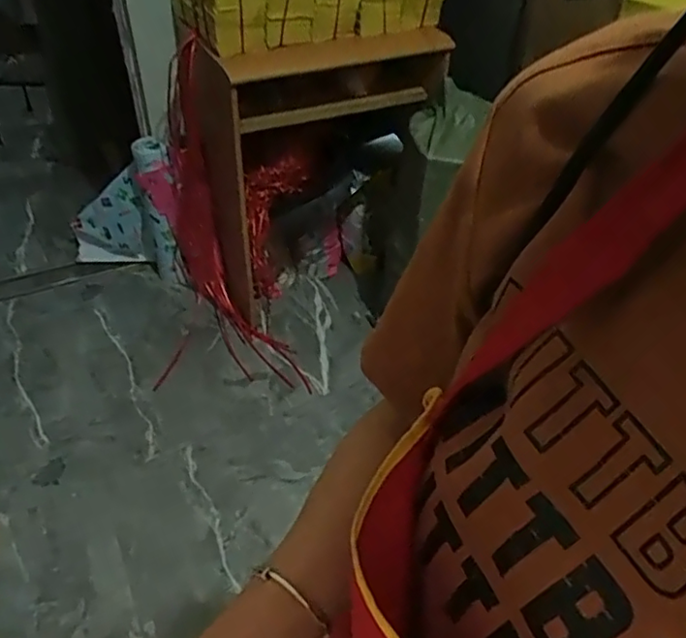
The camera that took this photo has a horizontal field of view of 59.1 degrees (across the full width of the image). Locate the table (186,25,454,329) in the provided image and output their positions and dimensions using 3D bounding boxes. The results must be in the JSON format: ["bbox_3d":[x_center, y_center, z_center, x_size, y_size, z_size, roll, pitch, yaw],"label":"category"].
[{"bbox_3d":[-0.099,-0.458,1.822,0.608,0.809,0.418,-22,48,-24],"label":"table"}]

